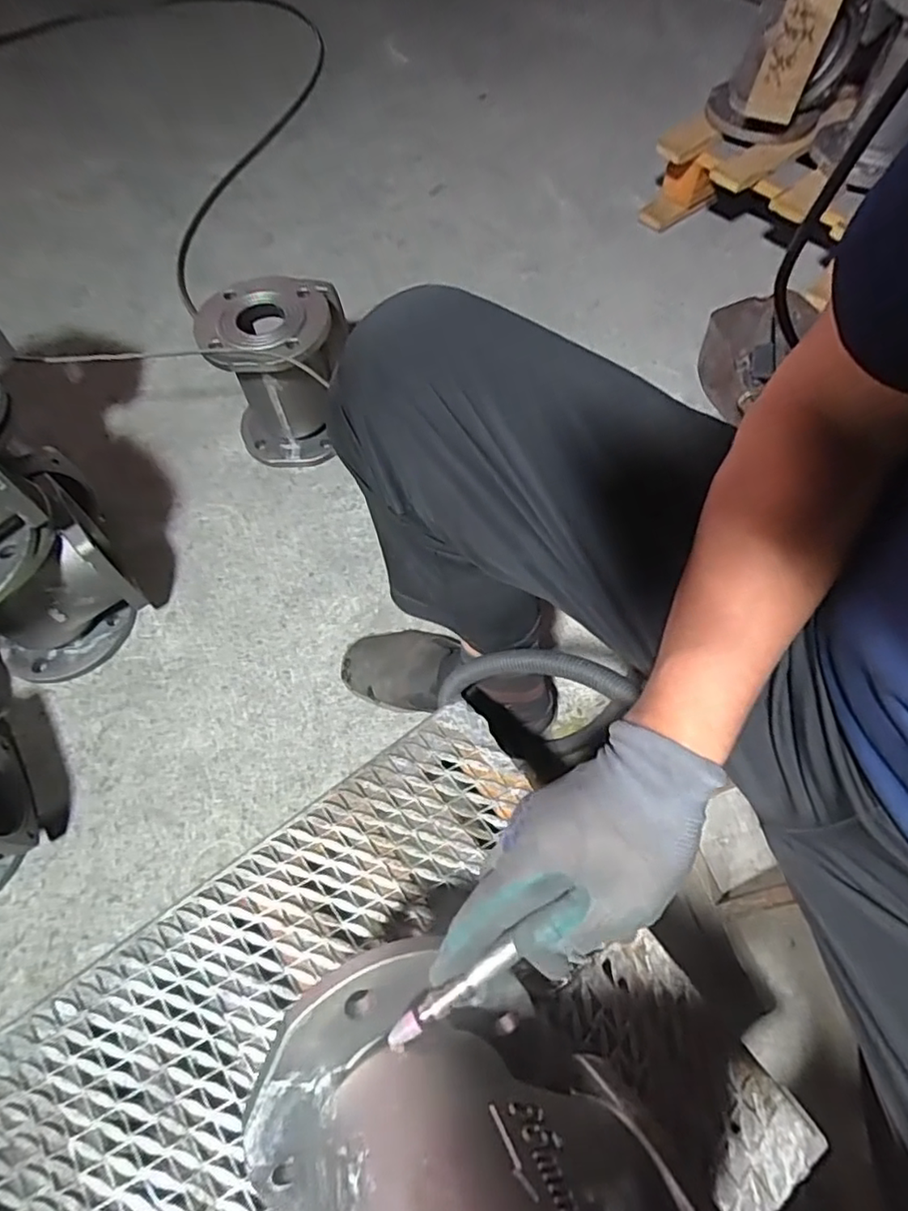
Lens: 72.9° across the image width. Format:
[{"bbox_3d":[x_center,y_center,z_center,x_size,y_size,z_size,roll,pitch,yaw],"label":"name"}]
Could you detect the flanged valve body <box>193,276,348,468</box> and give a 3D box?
[{"bbox_3d":[-0.229,-0.308,0.831,0.160,0.215,0.149,1,62,2],"label":"flanged valve body"}]

